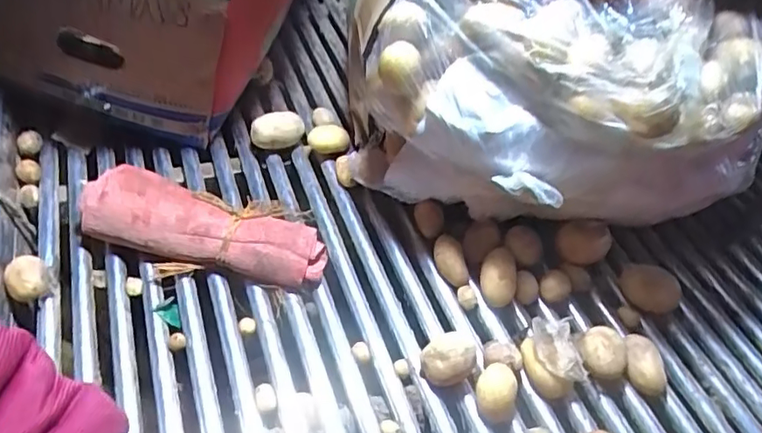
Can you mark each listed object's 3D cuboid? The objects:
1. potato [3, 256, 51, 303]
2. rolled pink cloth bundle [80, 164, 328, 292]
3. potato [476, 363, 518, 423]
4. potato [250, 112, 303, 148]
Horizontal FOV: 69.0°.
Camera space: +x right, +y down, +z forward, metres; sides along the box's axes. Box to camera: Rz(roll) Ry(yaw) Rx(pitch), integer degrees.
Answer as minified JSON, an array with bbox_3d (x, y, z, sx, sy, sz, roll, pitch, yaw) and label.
[{"bbox_3d":[-0.320,0.059,0.503,0.035,0.034,0.036,3,47,-4],"label":"potato"},{"bbox_3d":[-0.174,0.009,0.557,0.236,0.046,0.079,12,47,5],"label":"rolled pink cloth bundle"},{"bbox_3d":[0.102,0.154,0.485,0.036,0.036,0.037,3,47,-4],"label":"potato"},{"bbox_3d":[-0.125,-0.105,0.668,0.062,0.041,0.032,-1,47,-7],"label":"potato"}]

